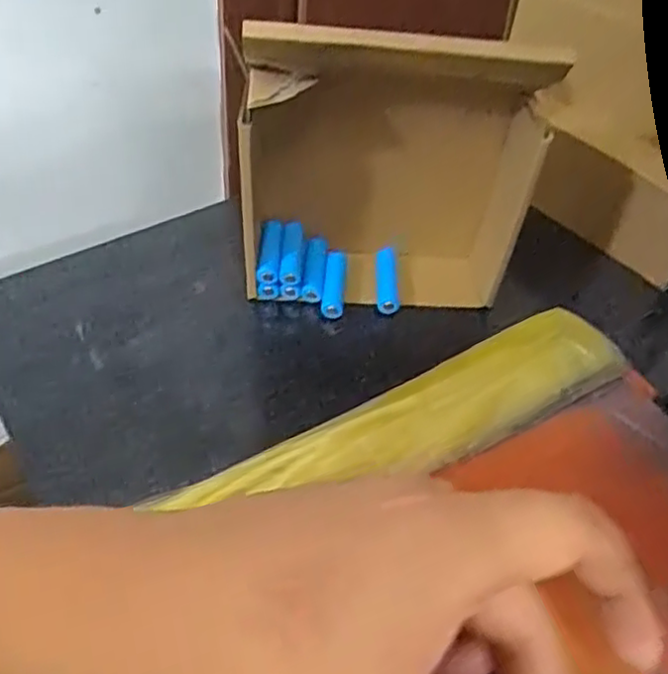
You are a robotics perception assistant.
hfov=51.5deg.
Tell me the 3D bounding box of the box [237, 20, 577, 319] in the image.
[{"bbox_3d":[0.030,-0.098,0.414,0.166,0.175,0.064,2,48,-4],"label":"box"}]

